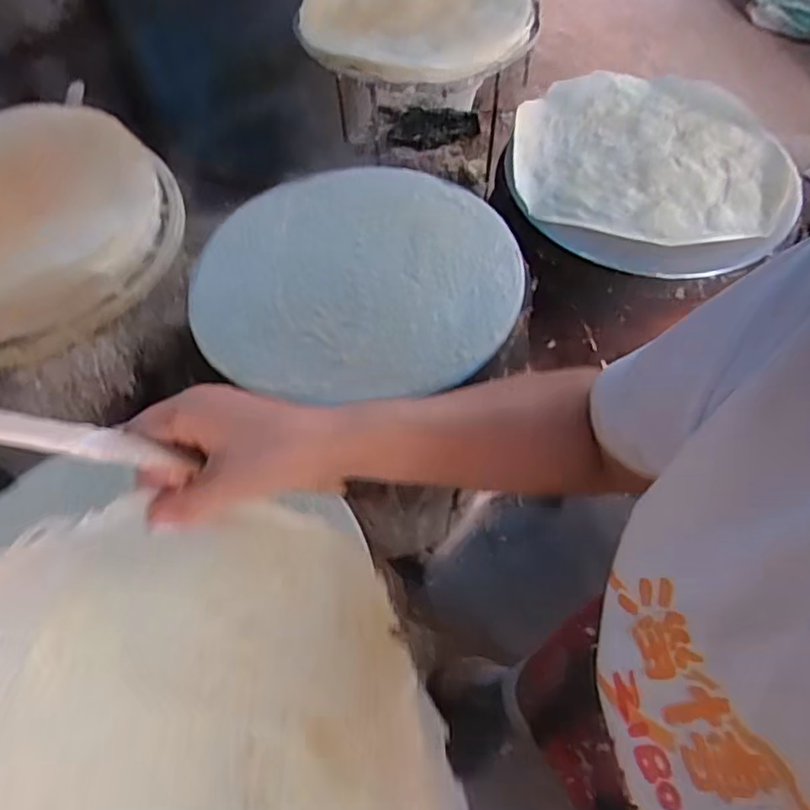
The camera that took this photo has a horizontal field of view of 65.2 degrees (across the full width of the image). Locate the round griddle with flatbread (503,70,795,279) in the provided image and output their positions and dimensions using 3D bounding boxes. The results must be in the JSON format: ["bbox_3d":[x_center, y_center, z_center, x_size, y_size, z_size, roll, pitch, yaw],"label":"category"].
[{"bbox_3d":[0.327,-0.323,0.844,0.357,0.032,0.371,-1,57,1],"label":"round griddle with flatbread"}]

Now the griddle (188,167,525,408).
[{"bbox_3d":[-0.054,-0.155,0.722,0.355,0.017,0.345,-2,57,1],"label":"griddle"}]

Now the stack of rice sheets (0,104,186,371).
[{"bbox_3d":[-0.471,-0.219,0.758,0.381,0.072,0.385,-15,58,-8],"label":"stack of rice sheets"}]

